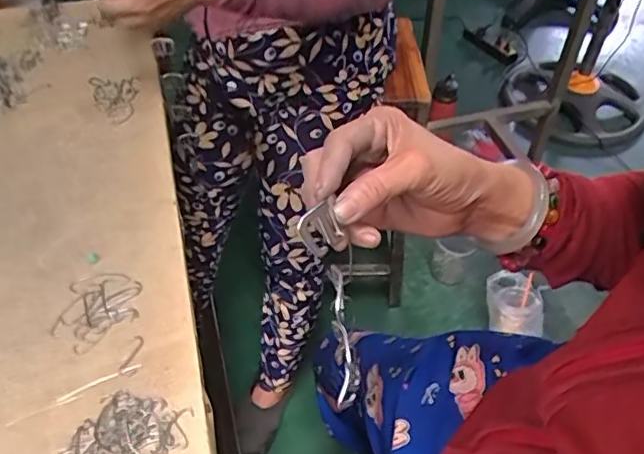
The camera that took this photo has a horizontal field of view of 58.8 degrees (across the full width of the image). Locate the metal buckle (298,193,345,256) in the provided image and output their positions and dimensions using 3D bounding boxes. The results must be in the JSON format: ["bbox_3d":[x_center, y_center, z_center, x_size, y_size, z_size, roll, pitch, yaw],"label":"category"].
[{"bbox_3d":[-0.001,0.002,0.295,0.025,0.027,0.004,-33,35,-30],"label":"metal buckle"}]

